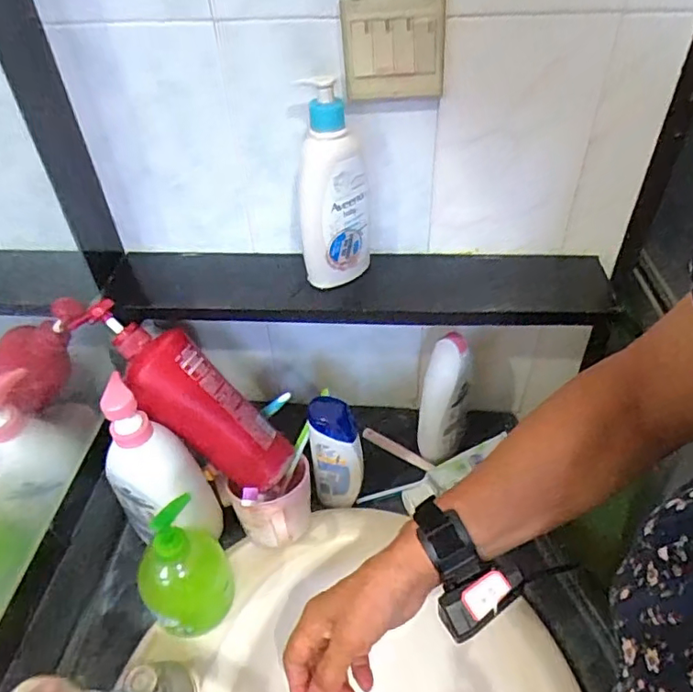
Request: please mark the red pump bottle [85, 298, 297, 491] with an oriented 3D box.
[{"bbox_3d":[-0.164,0.052,0.591,0.053,0.259,0.083,-28,21,45],"label":"red pump bottle"}]

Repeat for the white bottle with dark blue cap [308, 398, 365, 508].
[{"bbox_3d":[-0.011,0.126,0.649,0.056,0.152,0.048,-7,42,-4],"label":"white bottle with dark blue cap"}]

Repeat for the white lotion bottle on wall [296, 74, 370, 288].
[{"bbox_3d":[-0.013,-0.147,0.544,0.070,0.194,0.061,-2,42,1],"label":"white lotion bottle on wall"}]

